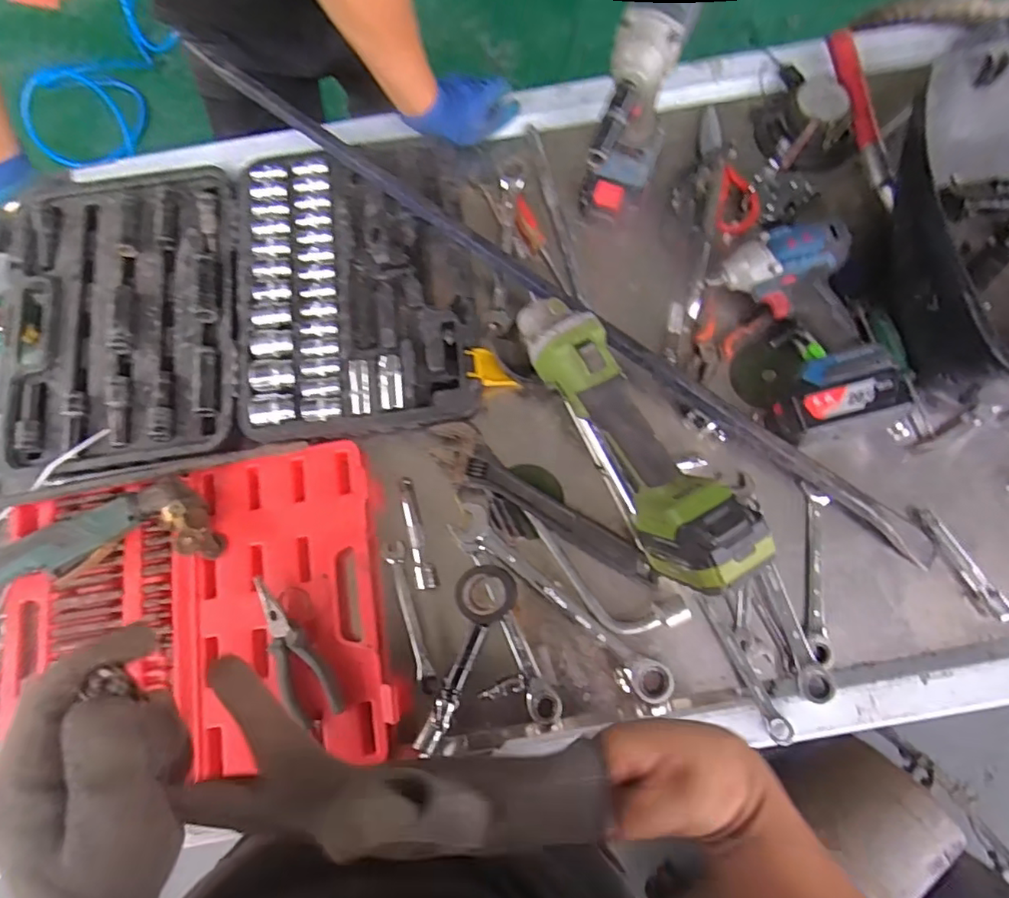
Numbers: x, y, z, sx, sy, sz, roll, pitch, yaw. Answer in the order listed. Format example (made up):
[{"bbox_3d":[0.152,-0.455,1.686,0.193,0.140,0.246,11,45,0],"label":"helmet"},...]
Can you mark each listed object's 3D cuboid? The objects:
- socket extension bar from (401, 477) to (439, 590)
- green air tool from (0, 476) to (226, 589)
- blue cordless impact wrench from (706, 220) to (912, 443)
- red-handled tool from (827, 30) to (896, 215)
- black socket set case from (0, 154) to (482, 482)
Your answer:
[{"bbox_3d":[-0.093,0.089,0.615,0.021,0.018,0.118,-13,81,0],"label":"socket extension bar"},{"bbox_3d":[-0.466,0.128,0.585,0.343,0.056,0.087,-23,79,-3],"label":"green air tool"},{"bbox_3d":[0.308,-0.123,0.576,0.108,0.068,0.211,-17,79,-2],"label":"blue cordless impact wrench"},{"bbox_3d":[0.384,-0.349,0.611,0.023,0.032,0.199,-14,75,-1],"label":"red-handled tool"},{"bbox_3d":[-0.312,-0.158,0.656,0.544,0.048,0.329,-8,81,0],"label":"black socket set case"}]

